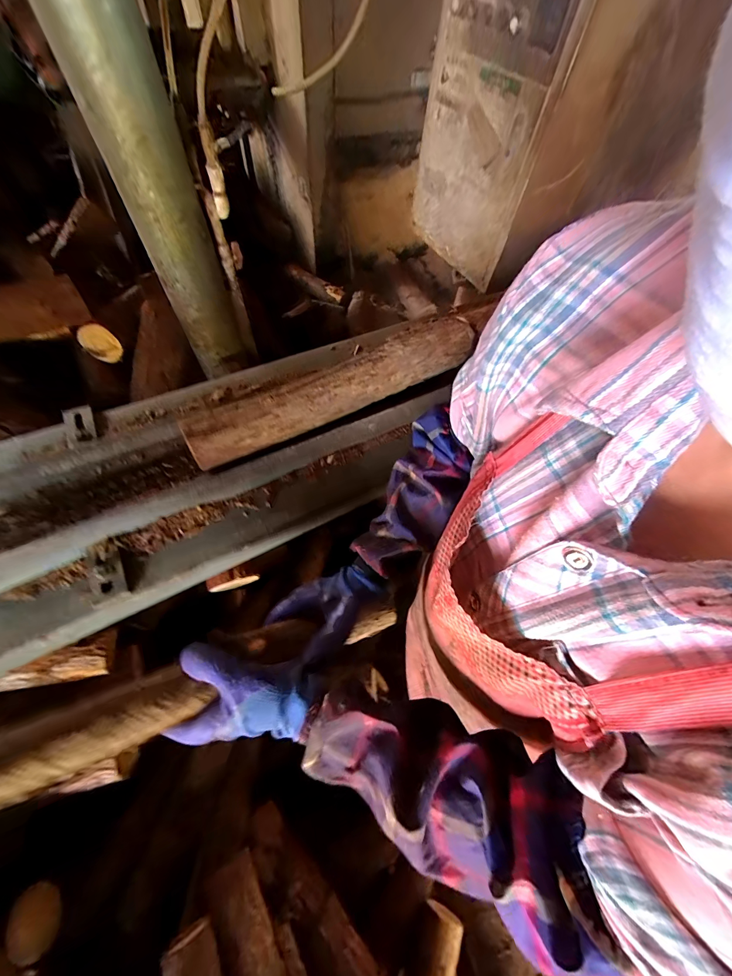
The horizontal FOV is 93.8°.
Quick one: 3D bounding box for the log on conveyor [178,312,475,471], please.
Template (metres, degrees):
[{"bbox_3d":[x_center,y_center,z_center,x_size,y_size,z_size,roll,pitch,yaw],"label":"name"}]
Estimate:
[{"bbox_3d":[-0.037,-0.173,0.564,0.503,0.068,0.075,-29,65,-16],"label":"log on conveyor"}]

